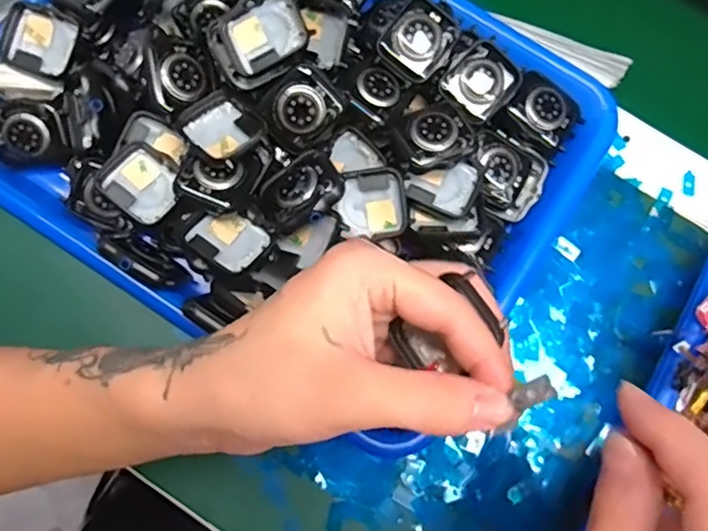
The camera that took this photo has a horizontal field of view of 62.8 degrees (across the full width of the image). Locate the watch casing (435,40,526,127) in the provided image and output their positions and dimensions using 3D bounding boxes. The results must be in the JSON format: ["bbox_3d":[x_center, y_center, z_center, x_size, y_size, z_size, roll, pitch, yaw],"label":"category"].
[{"bbox_3d":[0.072,-0.104,0.328,0.035,0.016,0.041,43,81,7],"label":"watch casing"}]

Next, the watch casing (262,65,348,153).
[{"bbox_3d":[-0.027,-0.083,0.311,0.034,0.007,0.039,36,103,-20],"label":"watch casing"}]

